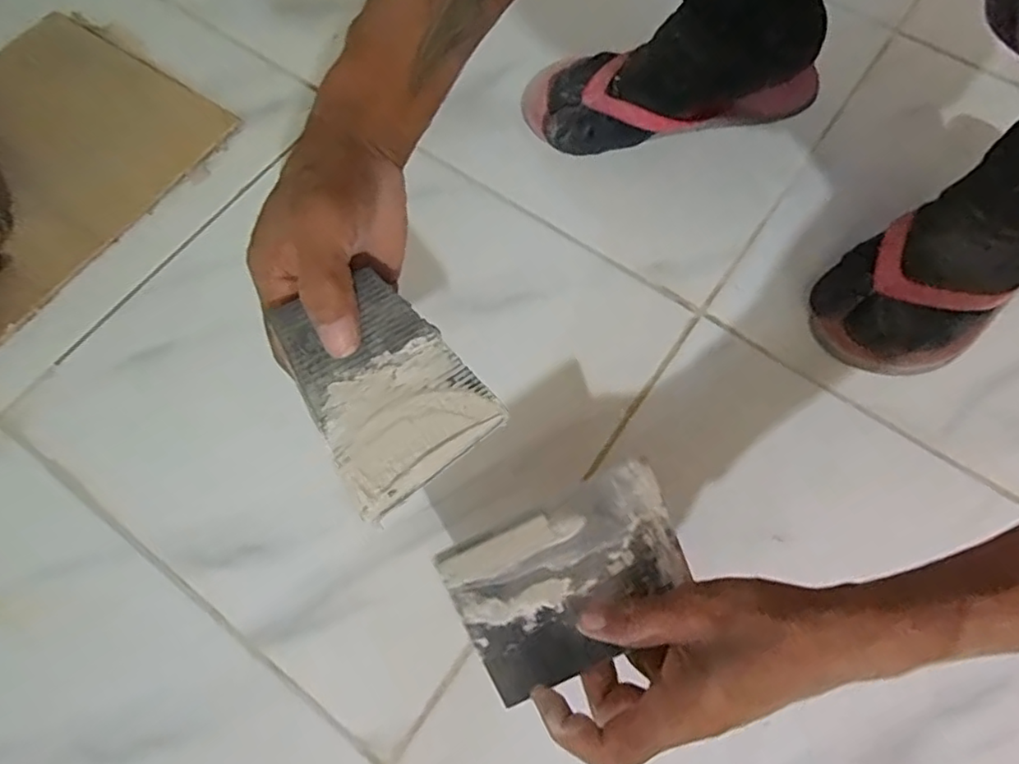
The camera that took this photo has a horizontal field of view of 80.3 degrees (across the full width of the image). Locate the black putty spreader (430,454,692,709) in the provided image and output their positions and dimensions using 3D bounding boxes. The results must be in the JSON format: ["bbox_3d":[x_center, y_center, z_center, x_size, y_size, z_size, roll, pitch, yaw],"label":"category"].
[{"bbox_3d":[0.035,0.113,0.352,0.136,0.006,0.091,-28,64,3],"label":"black putty spreader"}]

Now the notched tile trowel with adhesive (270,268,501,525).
[{"bbox_3d":[-0.061,0.000,0.290,0.080,0.004,0.102,-37,90,-25],"label":"notched tile trowel with adhesive"}]

